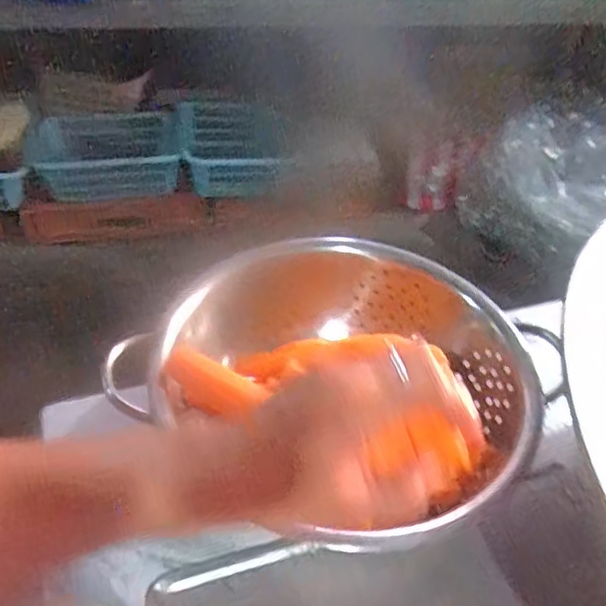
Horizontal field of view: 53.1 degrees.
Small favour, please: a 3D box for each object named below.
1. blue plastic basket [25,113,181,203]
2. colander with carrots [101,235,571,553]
[{"bbox_3d":[-0.549,-0.414,1.677,0.398,0.143,0.258,-7,46,-12],"label":"blue plastic basket"},{"bbox_3d":[0.034,0.057,0.461,0.259,0.088,0.264,3,45,-3],"label":"colander with carrots"}]

